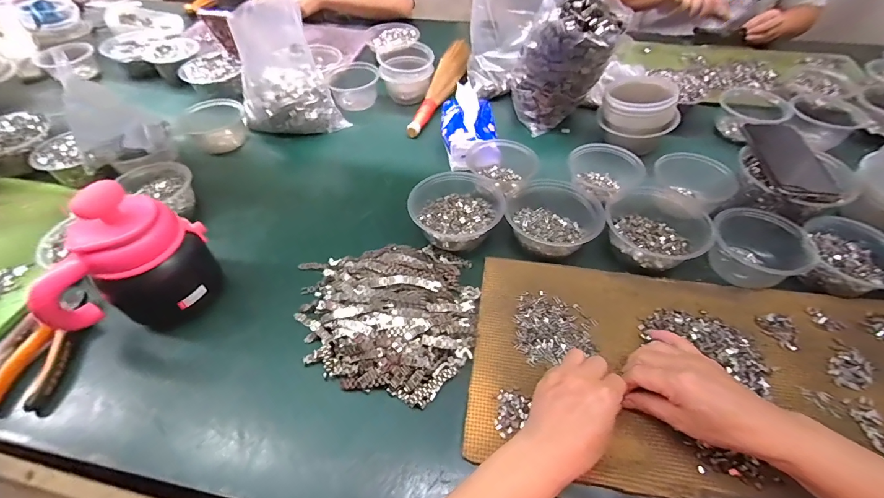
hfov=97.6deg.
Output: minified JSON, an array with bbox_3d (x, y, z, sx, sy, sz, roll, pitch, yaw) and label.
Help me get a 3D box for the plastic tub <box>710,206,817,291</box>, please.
[{"bbox_3d":[0.414,0.002,0.517,0.094,0.063,0.111,-27,54,-19],"label":"plastic tub"}]

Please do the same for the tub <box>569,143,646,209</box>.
[{"bbox_3d":[0.265,-0.125,0.636,0.099,0.057,0.095,-1,50,1],"label":"tub"}]

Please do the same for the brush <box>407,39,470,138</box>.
[{"bbox_3d":[-0.002,-0.345,0.838,0.059,0.047,0.299,17,66,16],"label":"brush"}]

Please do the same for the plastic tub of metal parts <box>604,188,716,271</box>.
[{"bbox_3d":[0.305,-0.031,0.555,0.137,0.054,0.137,-1,50,1],"label":"plastic tub of metal parts"}]

